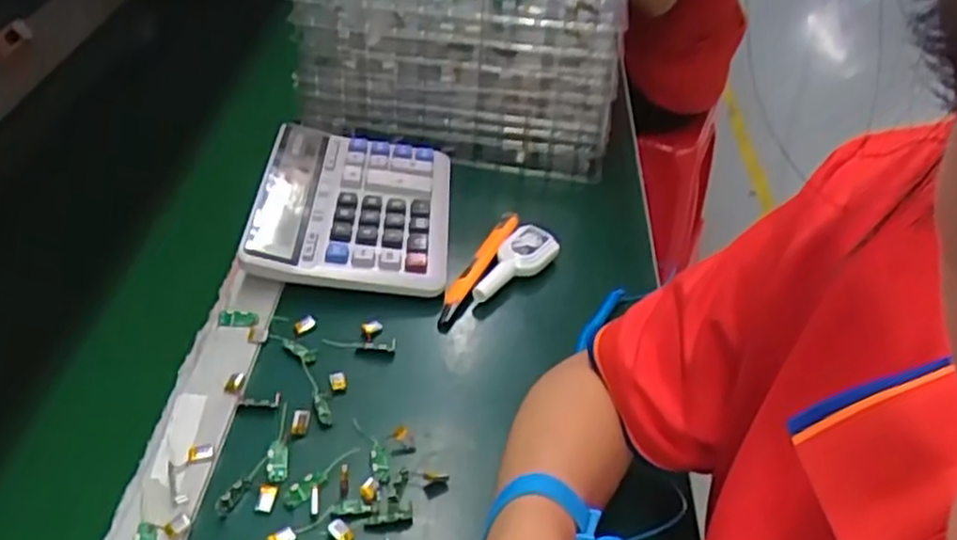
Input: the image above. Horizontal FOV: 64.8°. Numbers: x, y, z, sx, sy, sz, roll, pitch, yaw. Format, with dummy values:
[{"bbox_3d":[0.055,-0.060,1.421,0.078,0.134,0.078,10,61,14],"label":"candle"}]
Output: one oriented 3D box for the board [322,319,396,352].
[{"bbox_3d":[-0.085,0.046,0.558,0.052,0.004,0.028,7,41,1],"label":"board"}]

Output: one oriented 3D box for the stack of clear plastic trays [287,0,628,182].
[{"bbox_3d":[-0.012,-0.234,0.765,0.303,0.163,0.201,9,41,6],"label":"stack of clear plastic trays"}]

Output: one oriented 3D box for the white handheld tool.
[{"bbox_3d":[0.025,-0.004,0.615,0.036,0.021,0.088,35,61,29],"label":"white handheld tool"}]

